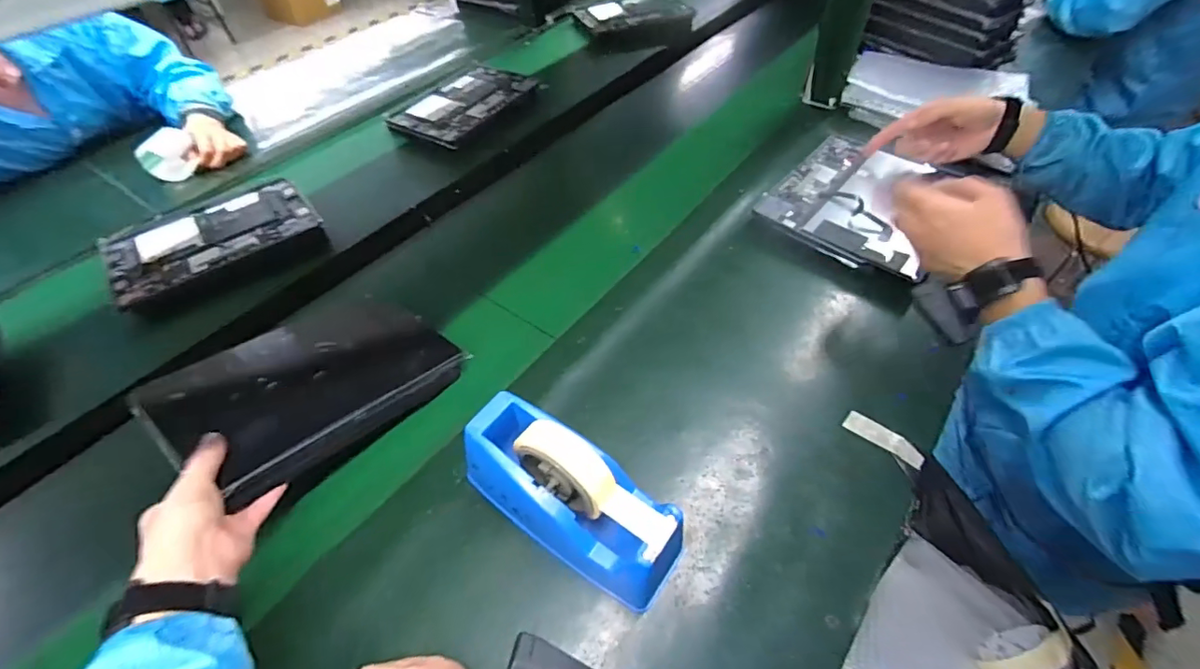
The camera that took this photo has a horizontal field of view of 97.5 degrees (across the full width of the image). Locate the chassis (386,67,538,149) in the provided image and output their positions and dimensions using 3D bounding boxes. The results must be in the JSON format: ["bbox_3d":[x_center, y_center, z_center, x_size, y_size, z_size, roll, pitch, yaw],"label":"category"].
[{"bbox_3d":[-0.245,-0.430,0.973,0.165,0.020,0.266,25,55,21],"label":"chassis"}]

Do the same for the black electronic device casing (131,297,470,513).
[{"bbox_3d":[-0.286,0.044,0.531,0.166,0.029,0.250,33,43,23],"label":"black electronic device casing"}]

